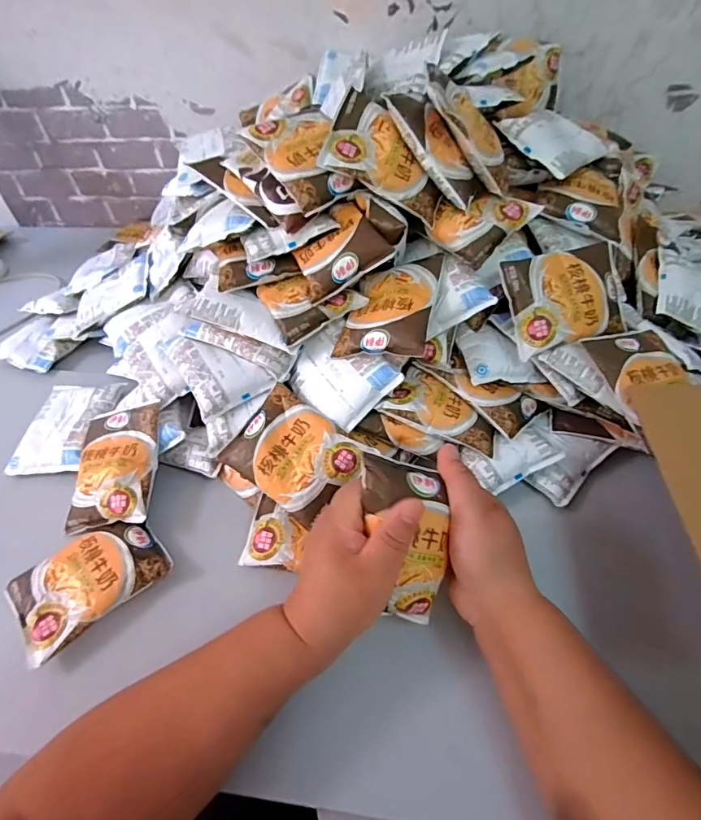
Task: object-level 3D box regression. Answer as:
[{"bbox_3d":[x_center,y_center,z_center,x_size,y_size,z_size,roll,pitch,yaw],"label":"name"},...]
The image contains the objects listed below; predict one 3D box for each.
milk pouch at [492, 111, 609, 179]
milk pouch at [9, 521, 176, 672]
[{"bbox_3d":[0.226,-0.299,0.517,0.108,0.016,0.089,-34,75,-28],"label":"milk pouch"},{"bbox_3d":[-0.234,0.150,0.426,0.124,0.023,0.085,-35,55,-24],"label":"milk pouch"}]

